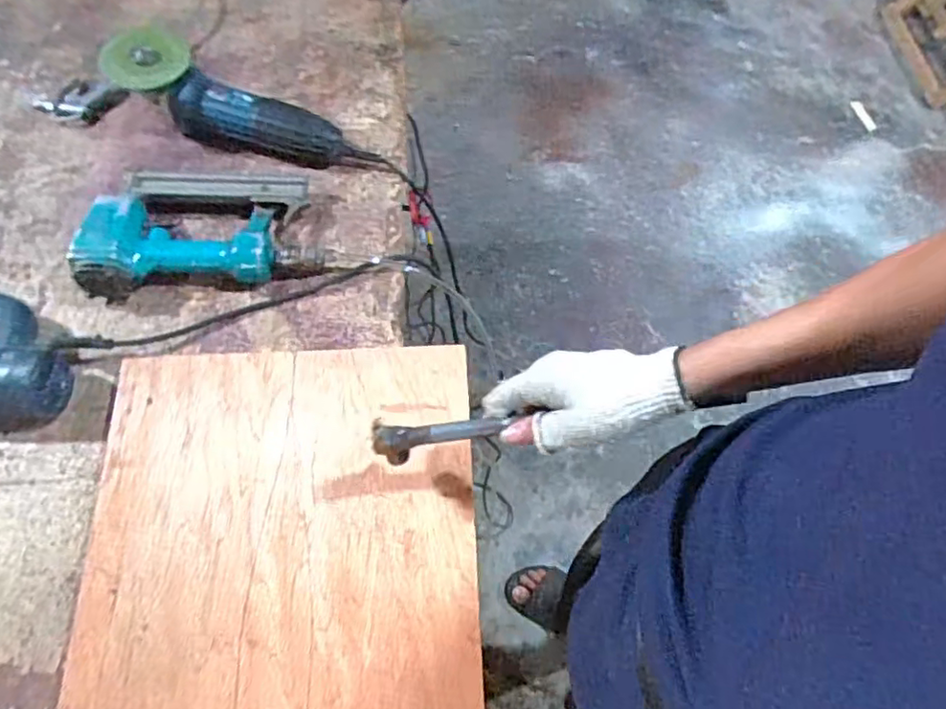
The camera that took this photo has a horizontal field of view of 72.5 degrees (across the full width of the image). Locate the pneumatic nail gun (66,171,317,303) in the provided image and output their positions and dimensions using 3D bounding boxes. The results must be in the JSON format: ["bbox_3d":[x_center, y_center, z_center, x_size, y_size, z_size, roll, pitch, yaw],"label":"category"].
[{"bbox_3d":[-0.293,-0.144,0.694,0.231,0.053,0.148,-7,63,-5],"label":"pneumatic nail gun"}]

